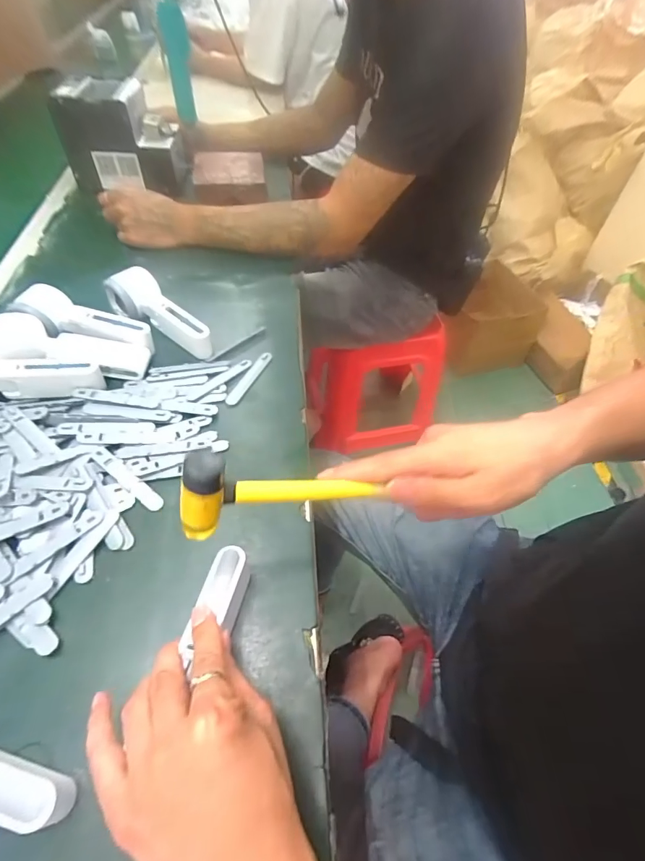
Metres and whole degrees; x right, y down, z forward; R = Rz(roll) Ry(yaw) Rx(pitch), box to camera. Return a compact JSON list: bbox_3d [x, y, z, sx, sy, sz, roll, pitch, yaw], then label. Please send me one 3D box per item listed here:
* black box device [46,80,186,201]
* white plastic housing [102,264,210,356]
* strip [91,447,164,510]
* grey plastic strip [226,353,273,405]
[{"bbox_3d":[-0.363,-0.542,0.766,0.193,0.144,0.137,-6,53,-6],"label":"black box device"},{"bbox_3d":[-0.209,-0.147,0.524,0.052,0.054,0.157,-38,63,-26],"label":"white plastic housing"},{"bbox_3d":[-0.192,0.046,0.404,0.093,0.004,0.015,37,60,11],"label":"strip"},{"bbox_3d":[-0.087,-0.064,0.498,0.014,0.004,0.091,22,55,14],"label":"grey plastic strip"}]

